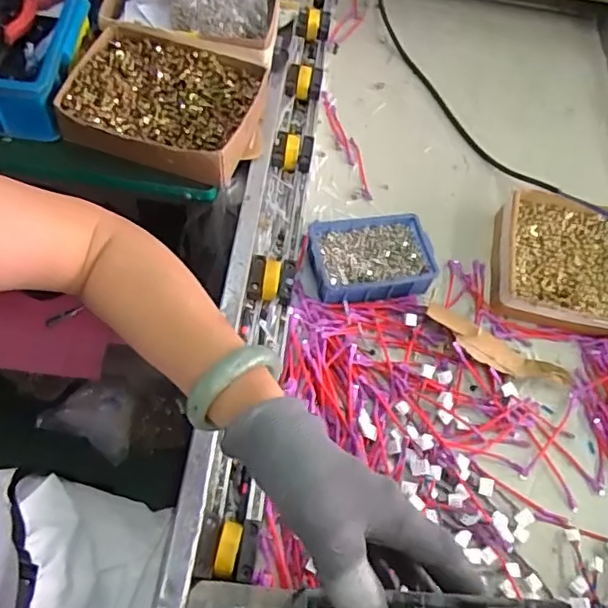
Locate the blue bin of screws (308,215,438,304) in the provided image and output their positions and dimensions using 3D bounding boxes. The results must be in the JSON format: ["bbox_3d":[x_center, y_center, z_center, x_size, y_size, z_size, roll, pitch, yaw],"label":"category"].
[{"bbox_3d":[0.083,-0.051,0.739,0.149,0.057,0.106,-6,60,-10],"label":"blue bin of screws"}]

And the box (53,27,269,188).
[{"bbox_3d":[-0.171,-0.254,0.732,0.226,0.050,0.198,16,58,3],"label":"box"}]

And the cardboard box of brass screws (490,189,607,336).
[{"bbox_3d":[0.365,-0.048,0.768,0.227,0.053,0.203,17,58,4],"label":"cardboard box of brass screws"}]

